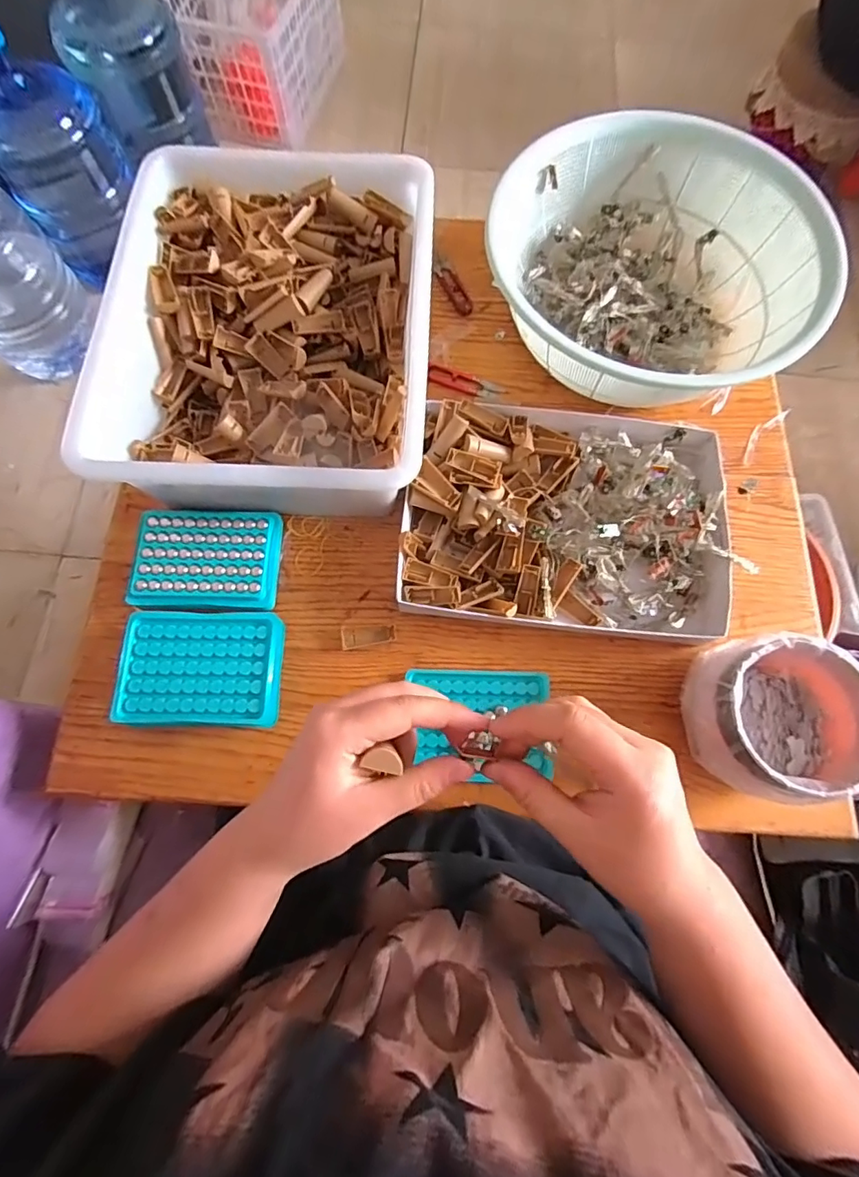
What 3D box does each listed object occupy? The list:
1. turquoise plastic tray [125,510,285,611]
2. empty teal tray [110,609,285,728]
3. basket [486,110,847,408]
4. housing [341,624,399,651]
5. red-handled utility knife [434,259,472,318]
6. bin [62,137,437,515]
[{"bbox_3d":[-0.210,-0.026,0.482,0.127,0.034,0.097,2,74,-1],"label":"turquoise plastic tray"},{"bbox_3d":[-0.198,0.072,0.451,0.133,0.037,0.097,2,74,-1],"label":"empty teal tray"},{"bbox_3d":[0.224,-0.331,0.528,0.314,0.106,0.307,0,74,-1],"label":"basket"},{"bbox_3d":[-0.057,0.044,0.474,0.050,0.010,0.021,-6,74,-3],"label":"housing"},{"bbox_3d":[0.028,-0.358,0.596,0.022,0.010,0.085,-26,76,-9],"label":"red-handled utility knife"},{"bbox_3d":[-0.143,-0.251,0.489,0.281,0.089,0.359,2,74,-1],"label":"bin"}]

